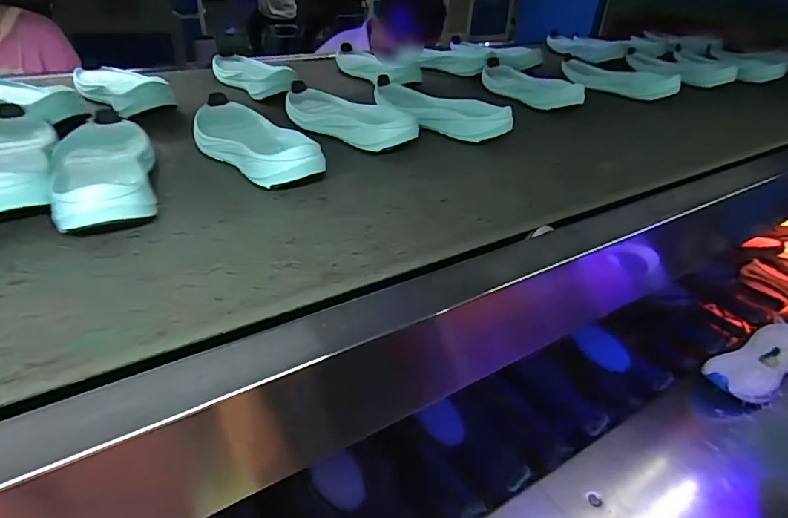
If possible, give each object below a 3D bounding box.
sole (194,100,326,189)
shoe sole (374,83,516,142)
[{"bbox_3d":[-0.161,-0.137,0.530,0.083,0.037,0.204,-22,40,-35],"label":"sole"},{"bbox_3d":[0.057,-0.209,0.650,0.217,0.035,0.058,29,41,34],"label":"shoe sole"}]

